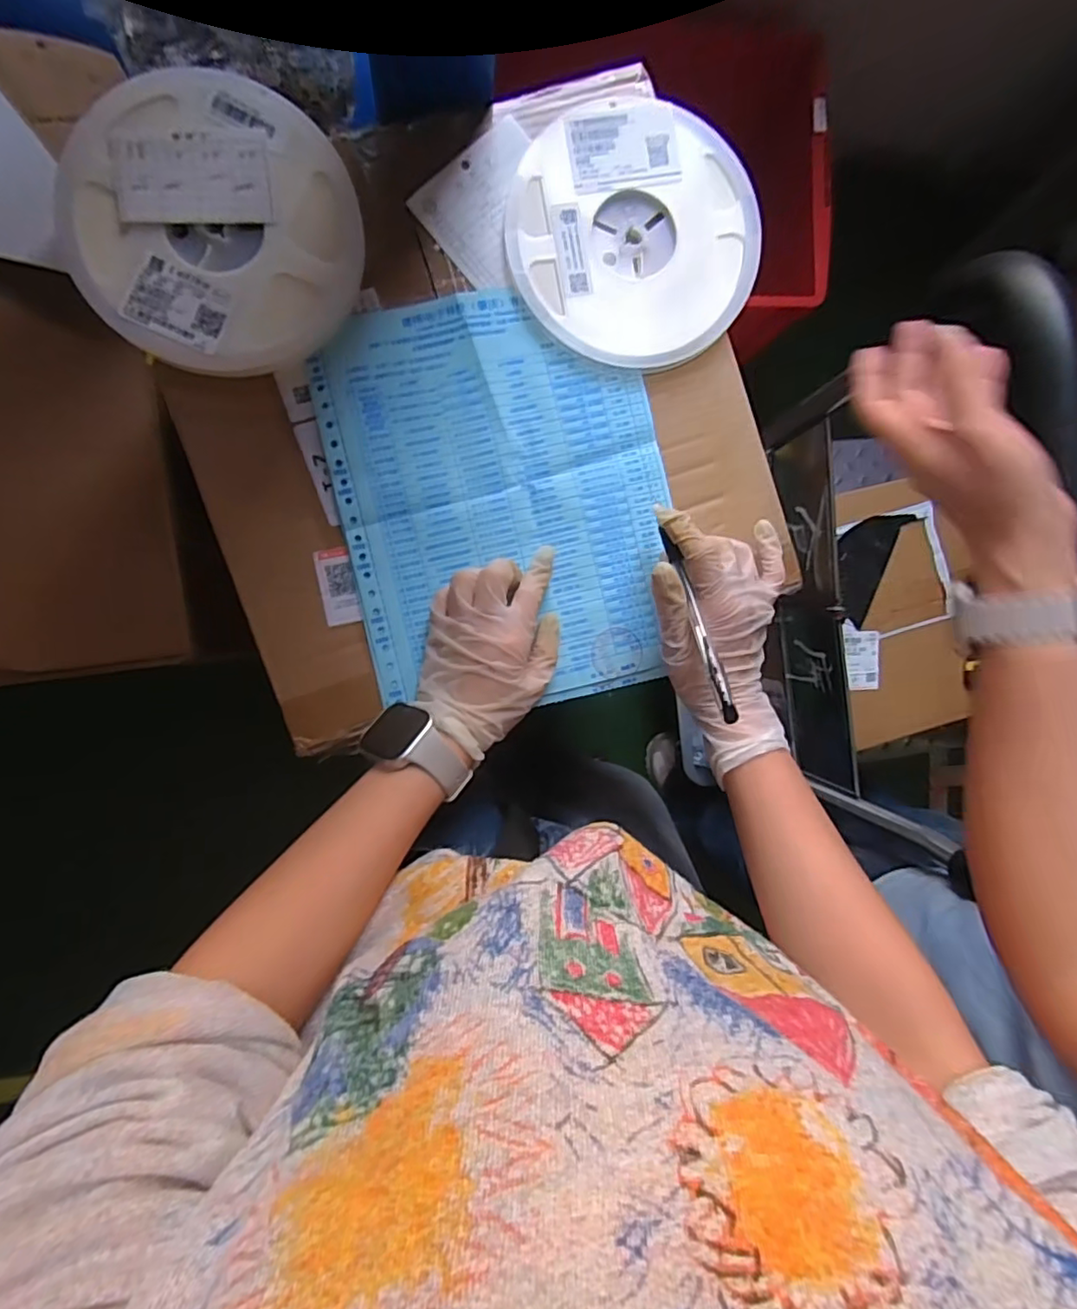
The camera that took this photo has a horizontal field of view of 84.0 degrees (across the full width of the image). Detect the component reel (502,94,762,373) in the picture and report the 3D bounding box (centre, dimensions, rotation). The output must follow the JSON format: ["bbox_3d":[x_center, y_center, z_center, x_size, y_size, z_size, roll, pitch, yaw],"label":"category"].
[{"bbox_3d":[0.066,-0.288,0.410,0.170,0.009,0.171,0,91,-7],"label":"component reel"}]

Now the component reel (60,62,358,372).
[{"bbox_3d":[-0.201,-0.269,0.375,0.164,0.020,0.175,0,91,-7],"label":"component reel"}]

